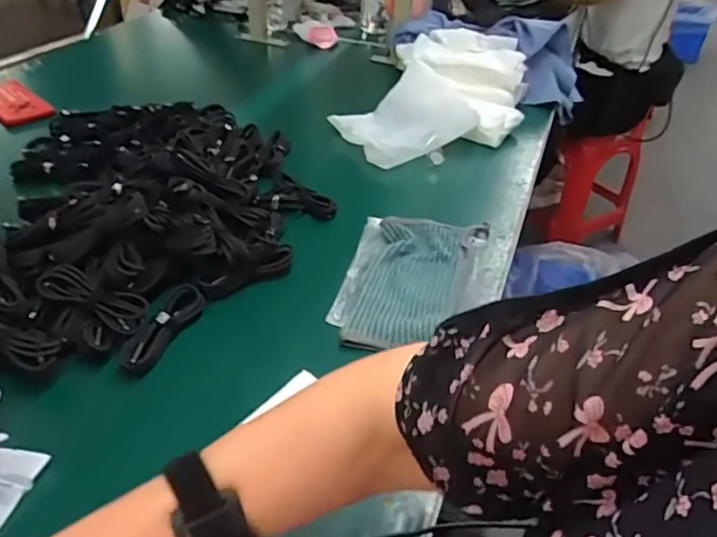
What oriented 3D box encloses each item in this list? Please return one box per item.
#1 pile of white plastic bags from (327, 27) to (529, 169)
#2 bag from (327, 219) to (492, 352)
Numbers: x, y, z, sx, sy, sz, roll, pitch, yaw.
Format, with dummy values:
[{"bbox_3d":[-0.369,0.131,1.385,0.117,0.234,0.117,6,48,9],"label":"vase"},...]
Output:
[{"bbox_3d":[0.127,-0.292,0.961,0.269,0.121,0.361,18,40,19],"label":"pile of white plastic bags"},{"bbox_3d":[0.057,0.006,0.651,0.135,0.029,0.232,12,39,12],"label":"bag"}]

